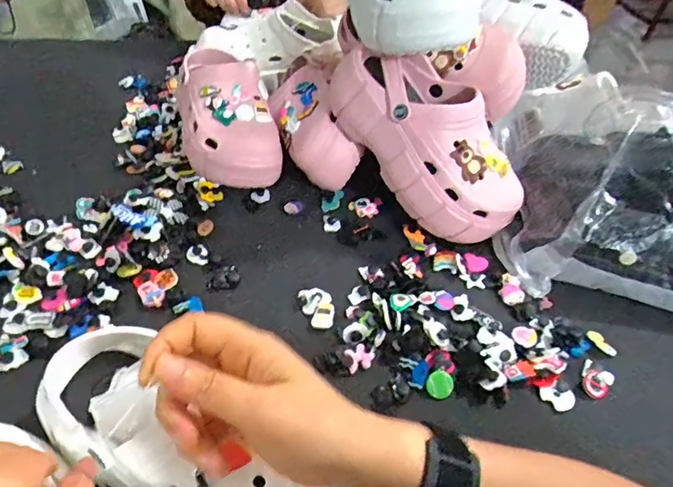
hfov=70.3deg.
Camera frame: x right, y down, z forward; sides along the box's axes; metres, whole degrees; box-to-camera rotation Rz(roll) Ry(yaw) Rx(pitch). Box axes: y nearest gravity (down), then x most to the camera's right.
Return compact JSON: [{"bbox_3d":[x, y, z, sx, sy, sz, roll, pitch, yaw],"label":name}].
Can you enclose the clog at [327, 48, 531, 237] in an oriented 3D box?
[{"bbox_3d":[0.107,-0.117,0.541,0.252,0.123,0.088,50,34,-1],"label":"clog"}]

